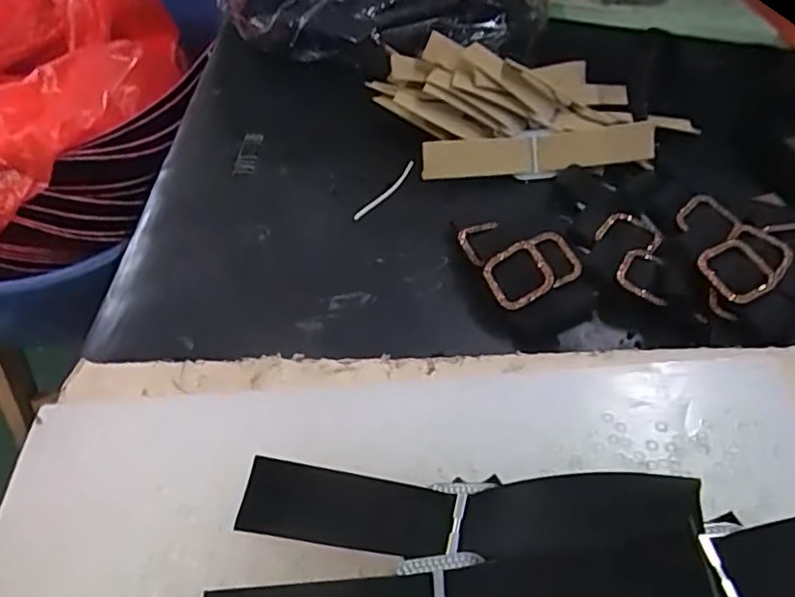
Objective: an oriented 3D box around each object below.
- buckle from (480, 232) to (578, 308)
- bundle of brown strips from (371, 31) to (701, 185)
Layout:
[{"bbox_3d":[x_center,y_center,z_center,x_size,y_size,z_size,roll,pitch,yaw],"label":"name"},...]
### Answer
[{"bbox_3d":[0.064,-0.014,0.300,0.046,0.016,0.028,-23,49,-18],"label":"buckle"},{"bbox_3d":[0.081,-0.118,0.382,0.187,0.050,0.110,-3,47,0],"label":"bundle of brown strips"}]

